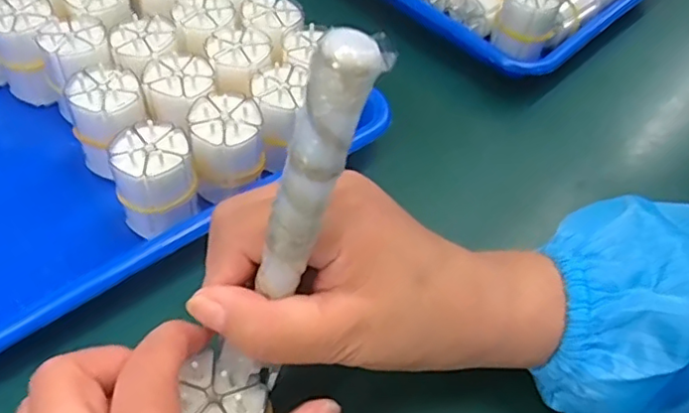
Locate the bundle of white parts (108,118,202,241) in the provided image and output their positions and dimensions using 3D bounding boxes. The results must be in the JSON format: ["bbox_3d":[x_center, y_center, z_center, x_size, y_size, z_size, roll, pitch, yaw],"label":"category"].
[{"bbox_3d":[-0.100,-0.013,0.321,0.037,0.054,0.035,-23,57,-22],"label":"bundle of white parts"}]

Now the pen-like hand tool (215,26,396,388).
[{"bbox_3d":[-0.018,0.012,0.197,0.015,0.151,0.016,-18,54,-39],"label":"pen-like hand tool"}]

